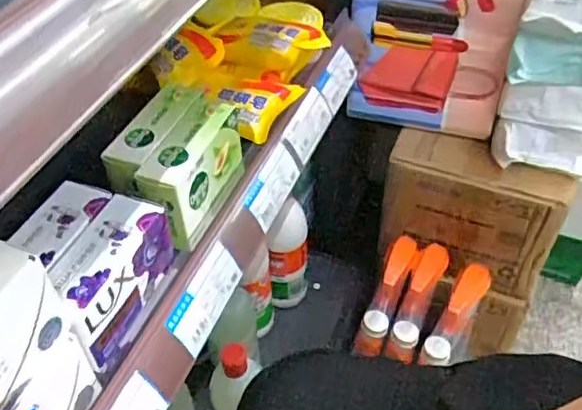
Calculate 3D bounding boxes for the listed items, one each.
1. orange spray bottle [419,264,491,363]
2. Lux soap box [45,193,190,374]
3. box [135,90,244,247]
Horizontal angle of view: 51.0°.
[{"bbox_3d":[0.208,0.131,0.744,0.045,0.040,0.145,24,72,22],"label":"orange spray bottle"},{"bbox_3d":[-0.107,0.043,0.376,0.038,0.064,0.104,16,48,15],"label":"Lux soap box"},{"bbox_3d":[-0.071,-0.024,0.441,0.036,0.065,0.098,14,48,13],"label":"box"}]

